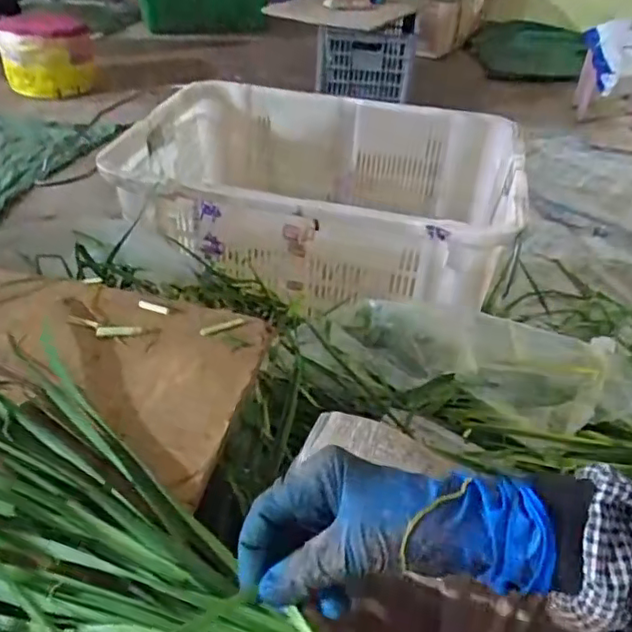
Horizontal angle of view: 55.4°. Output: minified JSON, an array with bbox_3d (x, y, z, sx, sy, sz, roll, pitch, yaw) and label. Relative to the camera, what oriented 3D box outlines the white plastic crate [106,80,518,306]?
[{"bbox_3d":[0.007,-0.218,1.127,0.681,0.249,0.481,9,39,6],"label":"white plastic crate"}]

